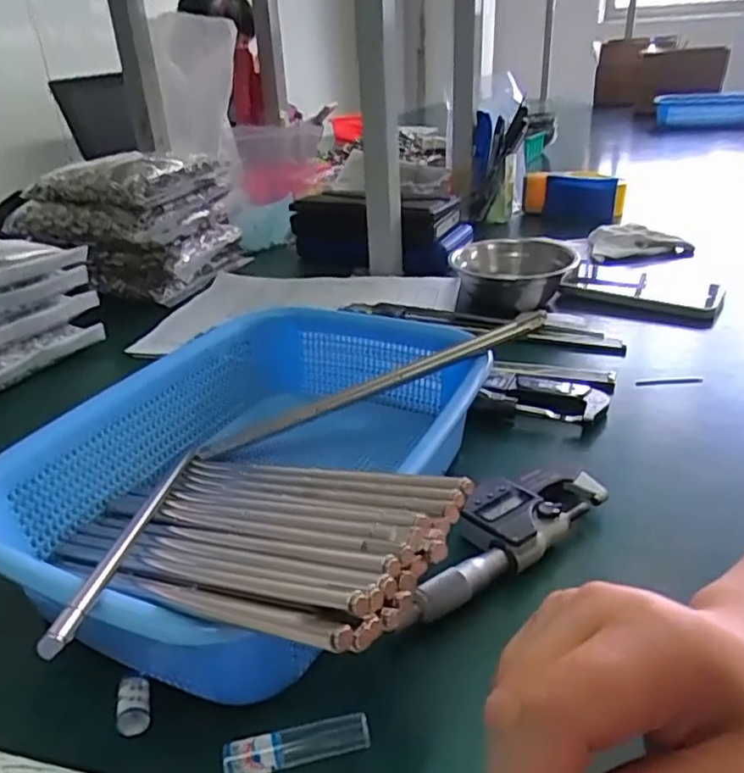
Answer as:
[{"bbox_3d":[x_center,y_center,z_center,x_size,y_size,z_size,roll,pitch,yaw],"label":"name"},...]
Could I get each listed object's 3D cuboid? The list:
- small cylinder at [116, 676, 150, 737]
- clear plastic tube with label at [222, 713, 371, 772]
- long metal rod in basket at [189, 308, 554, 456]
[{"bbox_3d":[-0.103,0.138,0.279,0.013,0.013,0.019,-7,28,-9],"label":"small cylinder"},{"bbox_3d":[-0.030,0.145,0.258,0.058,0.010,0.012,-8,28,-10],"label":"clear plastic tube with label"},{"bbox_3d":[-0.004,0.002,0.419,0.239,0.009,0.013,-21,27,11],"label":"long metal rod in basket"}]

